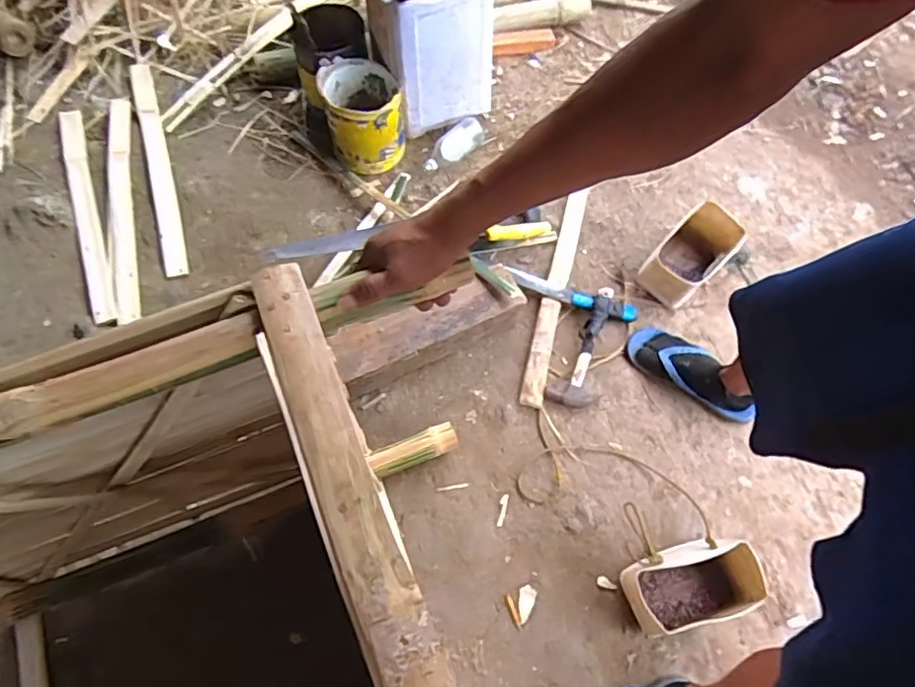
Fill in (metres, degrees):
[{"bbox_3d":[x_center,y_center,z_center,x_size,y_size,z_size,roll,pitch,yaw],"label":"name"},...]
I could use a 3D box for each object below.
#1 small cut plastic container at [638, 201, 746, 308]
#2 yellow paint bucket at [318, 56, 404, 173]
[{"bbox_3d":[0.493,-0.192,1.243,0.124,0.096,0.228,42,72,17],"label":"small cut plastic container"},{"bbox_3d":[-0.207,-0.506,1.324,0.167,0.177,0.167,-15,67,-7],"label":"yellow paint bucket"}]

